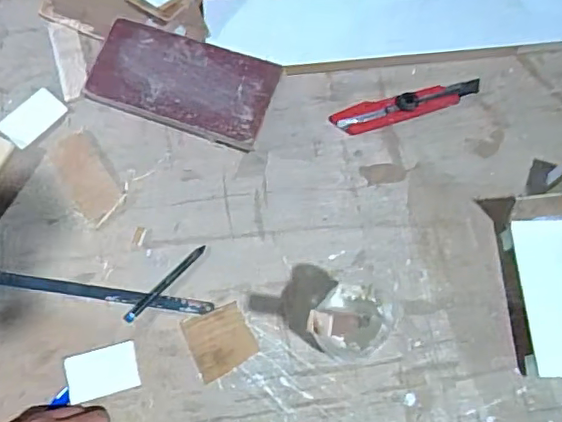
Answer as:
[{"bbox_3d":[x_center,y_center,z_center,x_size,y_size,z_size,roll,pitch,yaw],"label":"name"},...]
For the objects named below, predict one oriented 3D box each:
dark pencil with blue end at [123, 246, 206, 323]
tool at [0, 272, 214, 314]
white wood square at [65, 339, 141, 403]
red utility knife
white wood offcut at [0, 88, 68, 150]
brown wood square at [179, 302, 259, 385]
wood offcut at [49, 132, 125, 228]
[{"bbox_3d":[-0.112,0.070,0.550,0.011,0.004,0.099,41,75,15],"label":"dark pencil with blue end"},{"bbox_3d":[-0.224,0.068,0.549,0.314,0.015,0.027,6,69,3],"label":"tool"},{"bbox_3d":[-0.165,0.149,0.523,0.063,0.006,0.043,-14,69,-4],"label":"white wood square"},{"bbox_3d":[0.135,-0.112,0.606,0.161,0.010,0.032,-13,69,-4],"label":"red utility knife"},{"bbox_3d":[-0.267,-0.100,0.608,0.045,0.006,0.067,39,74,14],"label":"white wood offcut"},{"bbox_3d":[-0.058,0.121,0.532,0.057,0.004,0.058,-25,71,-9],"label":"brown wood square"},{"bbox_3d":[-0.201,-0.036,0.584,0.047,0.004,0.097,-34,72,-11],"label":"wood offcut"}]

